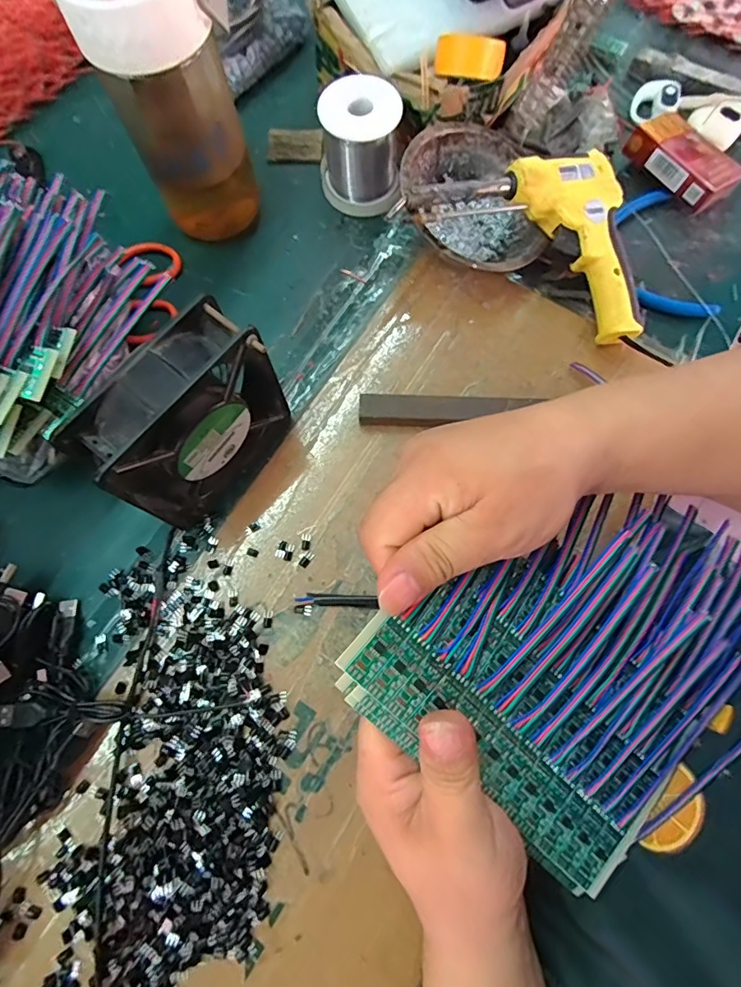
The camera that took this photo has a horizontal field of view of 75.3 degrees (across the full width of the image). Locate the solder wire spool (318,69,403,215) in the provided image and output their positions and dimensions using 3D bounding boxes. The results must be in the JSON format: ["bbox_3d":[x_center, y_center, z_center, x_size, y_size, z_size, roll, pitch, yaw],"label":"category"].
[{"bbox_3d":[-0.010,-0.296,0.412,0.069,0.071,0.069,-2,74,0],"label":"solder wire spool"}]

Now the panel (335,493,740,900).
[{"bbox_3d":[0.102,0.065,0.227,0.167,0.027,0.180,40,75,-7],"label":"panel"}]

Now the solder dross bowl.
[{"bbox_3d":[0.080,-0.232,0.390,0.115,0.066,0.127,-15,74,-3],"label":"solder dross bowl"}]

